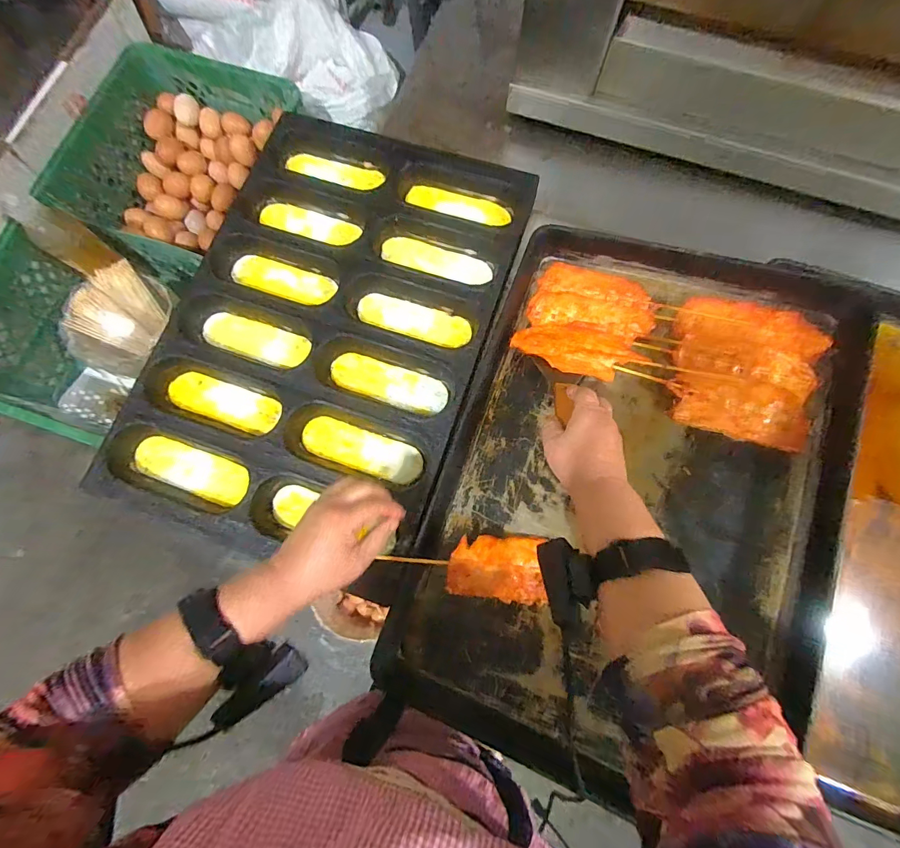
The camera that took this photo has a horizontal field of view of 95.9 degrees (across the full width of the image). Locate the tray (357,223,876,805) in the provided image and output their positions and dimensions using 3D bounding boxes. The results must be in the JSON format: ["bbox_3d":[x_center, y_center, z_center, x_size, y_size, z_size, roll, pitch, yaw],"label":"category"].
[{"bbox_3d":[0.209,0.065,0.467,0.414,0.050,0.626,18,79,15],"label":"tray"}]

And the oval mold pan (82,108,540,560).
[{"bbox_3d":[-0.159,-0.131,0.551,0.409,0.047,0.597,17,79,5],"label":"oval mold pan"}]

